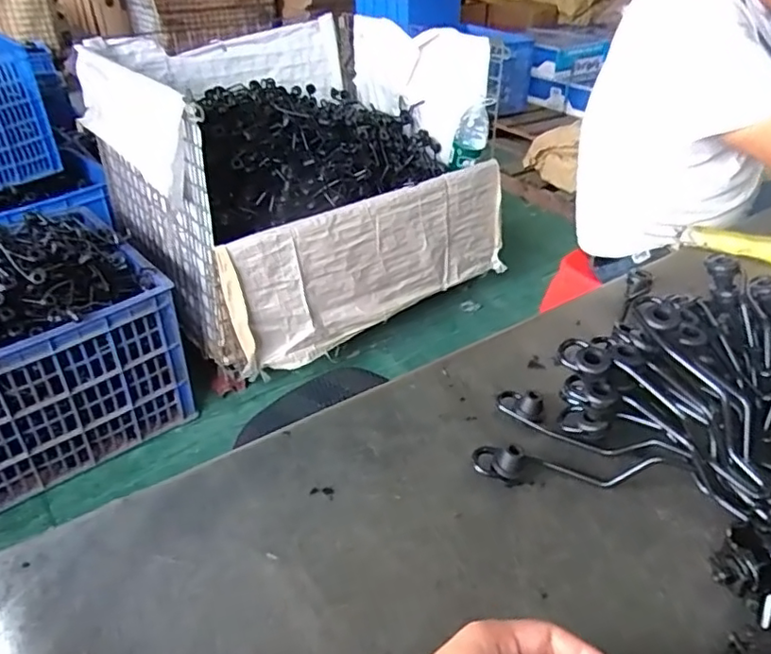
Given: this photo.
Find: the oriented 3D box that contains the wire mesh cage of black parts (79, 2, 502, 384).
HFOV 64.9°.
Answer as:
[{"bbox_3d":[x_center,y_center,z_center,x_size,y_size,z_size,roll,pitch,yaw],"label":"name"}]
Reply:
[{"bbox_3d":[-0.271,-0.481,1.869,0.932,0.647,0.877,-25,42,-31],"label":"wire mesh cage of black parts"}]

